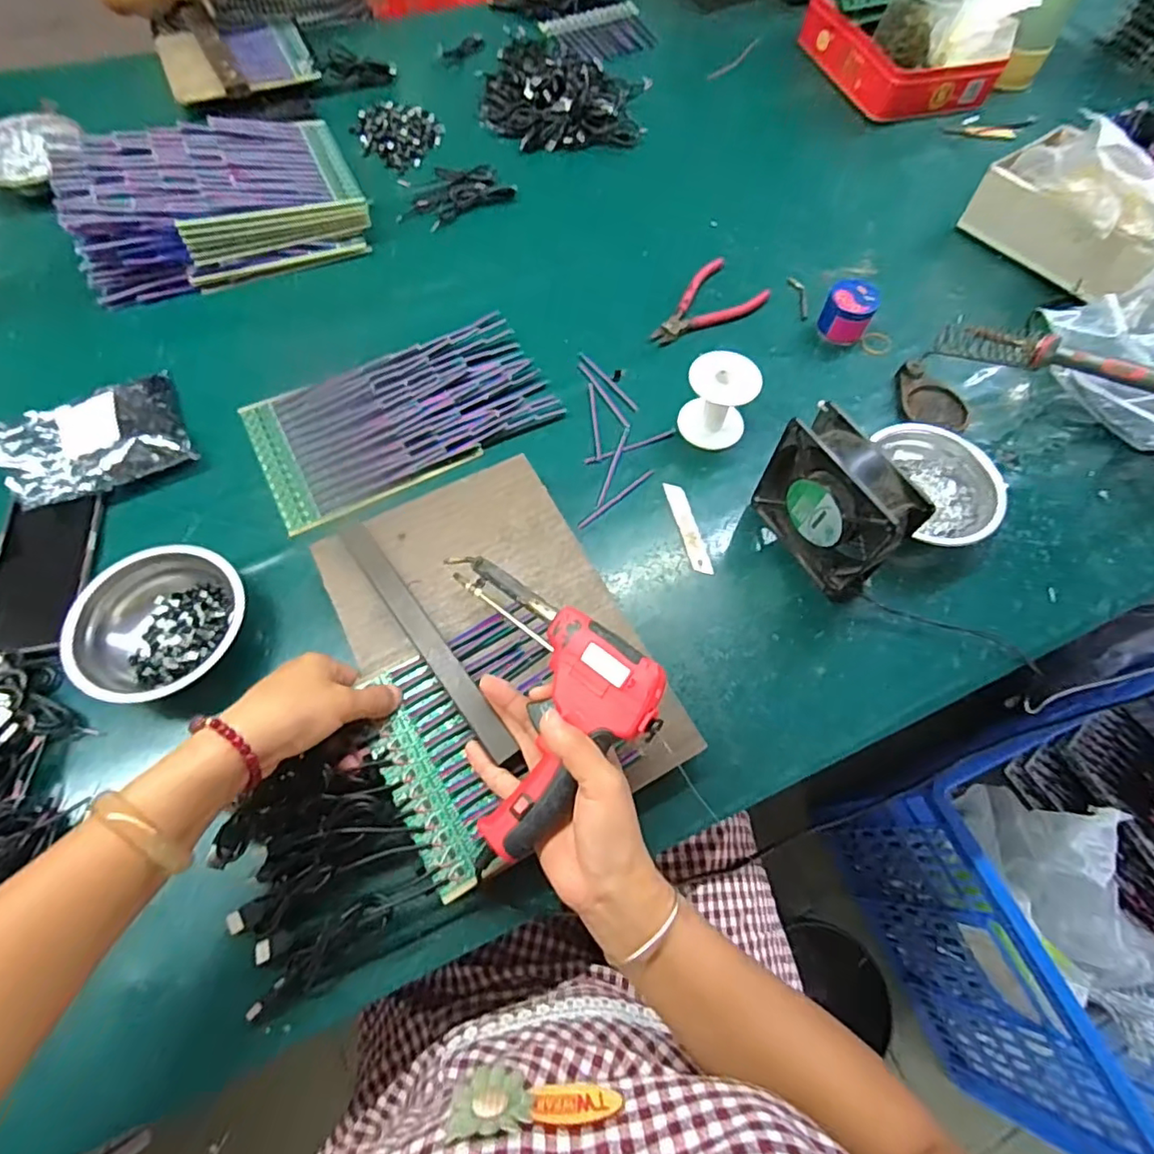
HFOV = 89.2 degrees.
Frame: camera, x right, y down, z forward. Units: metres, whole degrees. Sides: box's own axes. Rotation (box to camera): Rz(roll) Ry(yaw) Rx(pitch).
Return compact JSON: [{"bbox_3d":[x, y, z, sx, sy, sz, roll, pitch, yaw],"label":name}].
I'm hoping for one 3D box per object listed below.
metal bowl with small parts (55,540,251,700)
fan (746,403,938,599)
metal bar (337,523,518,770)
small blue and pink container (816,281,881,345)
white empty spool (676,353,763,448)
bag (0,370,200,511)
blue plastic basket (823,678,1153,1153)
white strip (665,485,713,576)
[{"bbox_3d":[-0.332,0.038,0.472,0.128,0.040,0.118,1,65,-2],"label":"metal bowl with small parts"},{"bbox_3d":[0.215,-0.058,0.493,0.049,0.121,0.127,-26,68,-14],"label":"fan"},{"bbox_3d":[-0.120,0.040,0.448,0.020,0.007,0.239,-35,66,-16],"label":"metal bar"},{"bbox_3d":[0.301,-0.294,0.650,0.052,0.047,0.054,28,67,11],"label":"small blue and pink container"},{"bbox_3d":[0.137,-0.172,0.572,0.065,0.070,0.057,35,68,13],"label":"white empty spool"},{"bbox_3d":[-0.455,-0.135,0.551,0.147,0.039,0.121,-28,69,-15],"label":"bag"},{"bbox_3d":[0.838,0.421,0.882,0.691,0.390,0.471,-17,66,-10],"label":"blue plastic basket"},{"bbox_3d":[0.104,-0.047,0.547,0.018,0.004,0.099,-14,66,-4],"label":"white strip"}]

